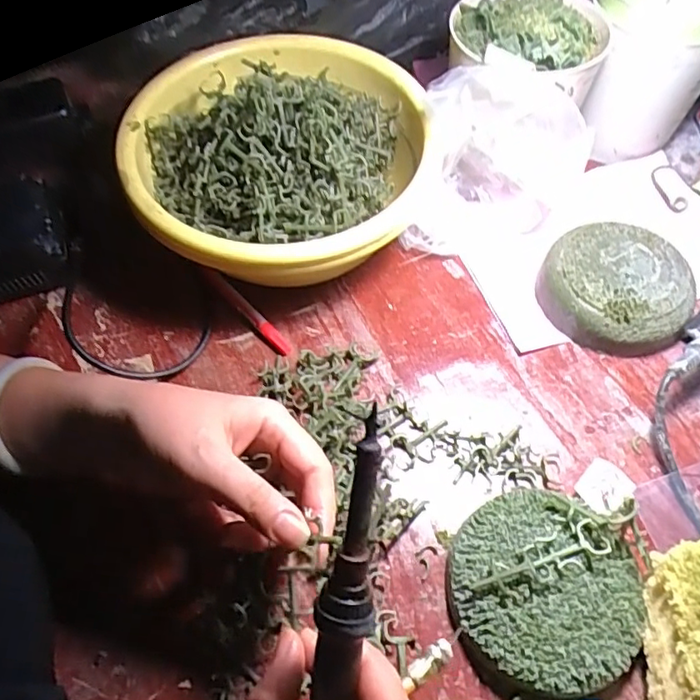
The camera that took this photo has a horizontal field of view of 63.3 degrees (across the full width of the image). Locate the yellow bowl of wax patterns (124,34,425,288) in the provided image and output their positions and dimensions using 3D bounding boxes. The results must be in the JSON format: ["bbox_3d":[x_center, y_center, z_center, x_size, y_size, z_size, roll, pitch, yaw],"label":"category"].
[{"bbox_3d":[-0.054,-0.139,0.438,0.209,0.110,0.227,0,58,0],"label":"yellow bowl of wax patterns"}]

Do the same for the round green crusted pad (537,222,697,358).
[{"bbox_3d":[0.193,-0.046,0.424,0.103,0.041,0.094,0,58,0],"label":"round green crusted pad"}]

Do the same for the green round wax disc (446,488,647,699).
[{"bbox_3d":[0.106,0.135,0.318,0.100,0.030,0.101,0,58,0],"label":"green round wax disc"}]

